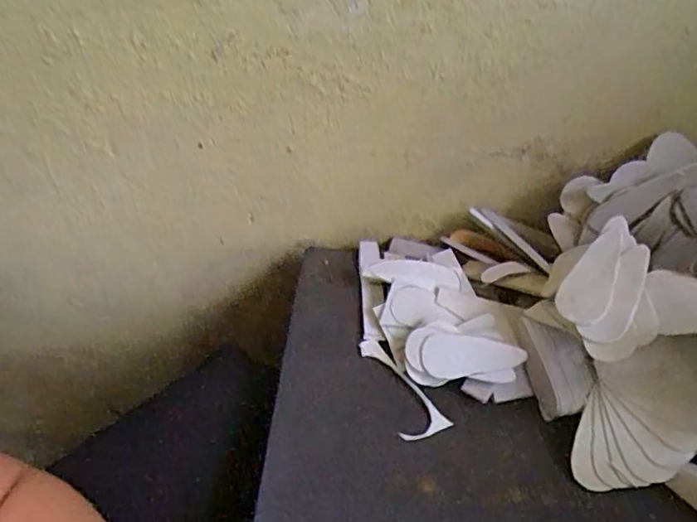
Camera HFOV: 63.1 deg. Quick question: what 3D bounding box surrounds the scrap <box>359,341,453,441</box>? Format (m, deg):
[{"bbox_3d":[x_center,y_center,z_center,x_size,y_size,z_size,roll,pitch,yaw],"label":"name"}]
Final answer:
[{"bbox_3d":[0.032,0.094,0.410,0.035,0.004,0.086,-29,61,-28],"label":"scrap"}]

